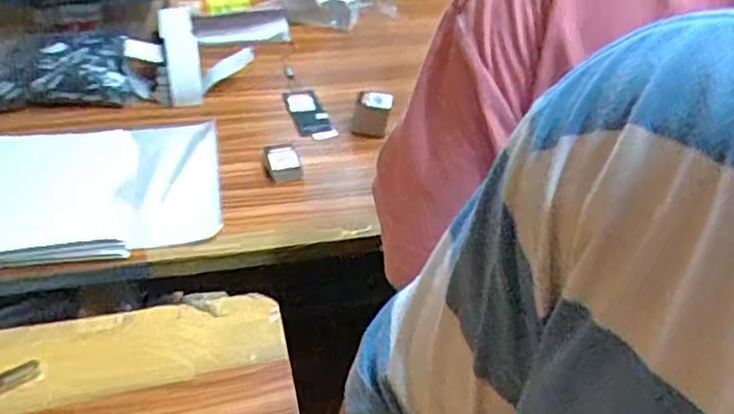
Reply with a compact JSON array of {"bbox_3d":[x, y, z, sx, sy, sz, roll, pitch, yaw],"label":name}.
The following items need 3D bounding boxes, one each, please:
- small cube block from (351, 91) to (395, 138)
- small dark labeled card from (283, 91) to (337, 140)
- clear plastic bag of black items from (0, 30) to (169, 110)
[{"bbox_3d":[0.008,-0.139,0.988,0.056,0.064,0.043,6,43,0],"label":"small cube block"},{"bbox_3d":[-0.091,-0.146,1.032,0.057,0.009,0.135,-11,45,-18],"label":"small dark labeled card"},{"bbox_3d":[-0.469,-0.202,0.988,0.309,0.085,0.114,-9,45,-16],"label":"clear plastic bag of black items"}]

